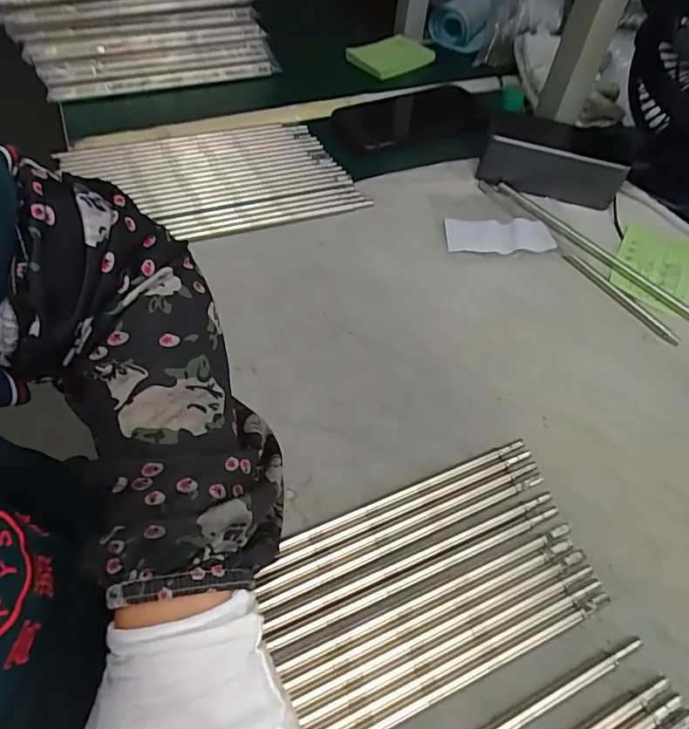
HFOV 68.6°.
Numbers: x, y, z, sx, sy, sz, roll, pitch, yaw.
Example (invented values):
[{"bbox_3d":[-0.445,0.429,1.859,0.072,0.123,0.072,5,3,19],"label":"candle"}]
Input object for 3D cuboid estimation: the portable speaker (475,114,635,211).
[{"bbox_3d":[0.203,-0.205,0.488,0.140,0.047,0.065,13,54,4],"label":"portable speaker"}]

